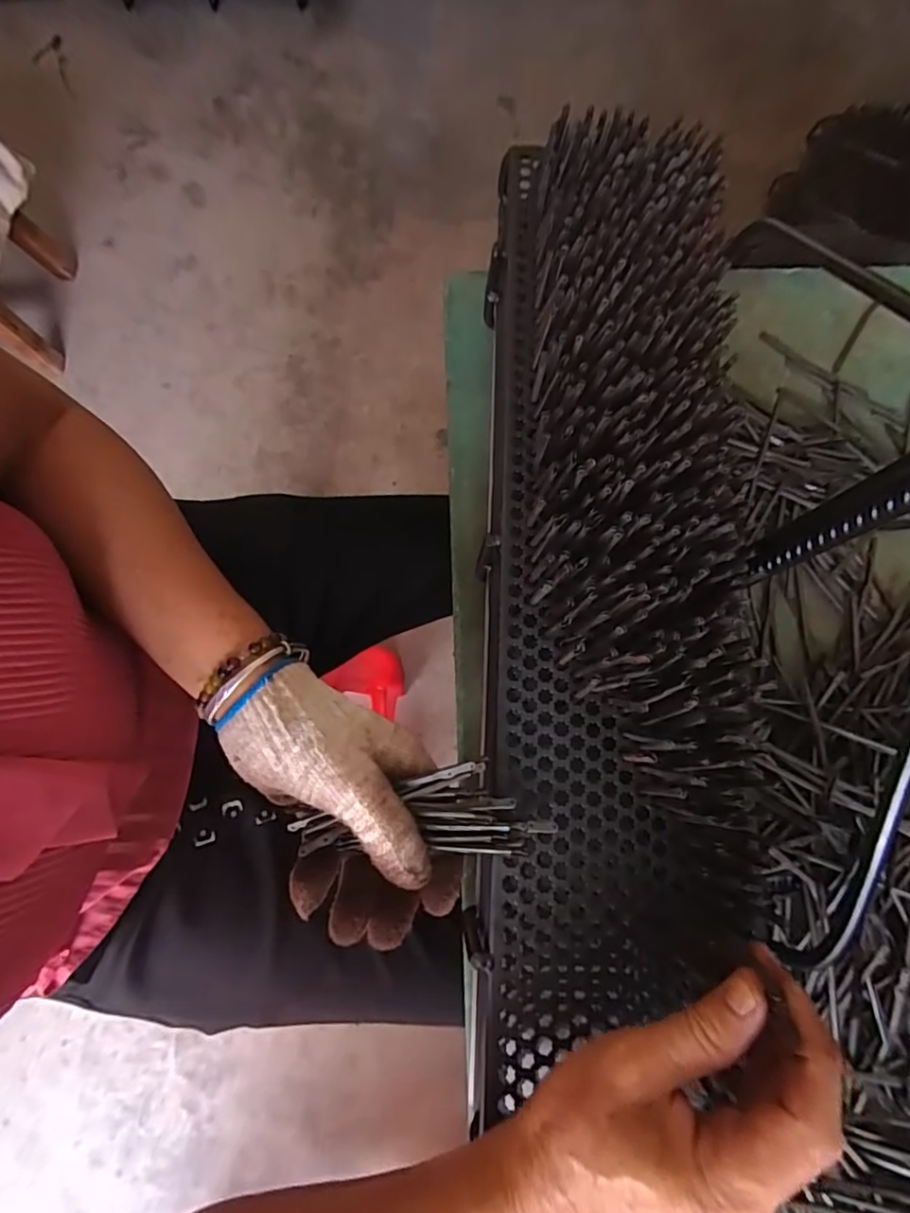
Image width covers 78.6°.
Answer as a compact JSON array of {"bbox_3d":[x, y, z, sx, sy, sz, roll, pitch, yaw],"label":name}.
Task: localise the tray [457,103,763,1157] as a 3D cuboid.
[{"bbox_3d":[0.087,-0.041,0.317,0.136,0.057,0.537,0,80,8],"label":"tray"}]

